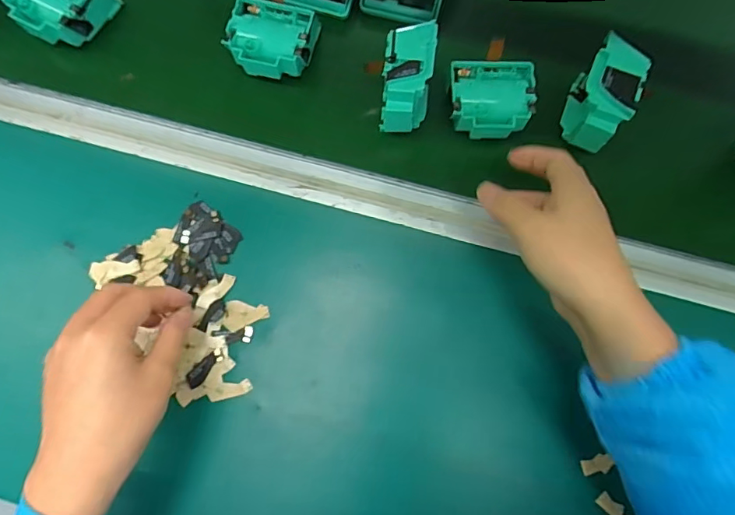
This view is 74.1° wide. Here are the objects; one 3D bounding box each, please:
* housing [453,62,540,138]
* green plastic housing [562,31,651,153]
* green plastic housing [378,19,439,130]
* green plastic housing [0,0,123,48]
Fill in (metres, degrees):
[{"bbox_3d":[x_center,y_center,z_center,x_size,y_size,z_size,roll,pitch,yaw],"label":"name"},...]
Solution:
[{"bbox_3d":[0.112,-0.141,0.434,0.074,0.026,0.067,0,83,7],"label":"housing"},{"bbox_3d":[0.201,-0.134,0.418,0.043,0.068,0.080,21,86,8],"label":"green plastic housing"},{"bbox_3d":[0.036,-0.154,0.427,0.041,0.068,0.083,10,85,7],"label":"green plastic housing"},{"bbox_3d":[-0.296,-0.243,0.475,0.079,0.049,0.076,28,87,9],"label":"green plastic housing"}]

